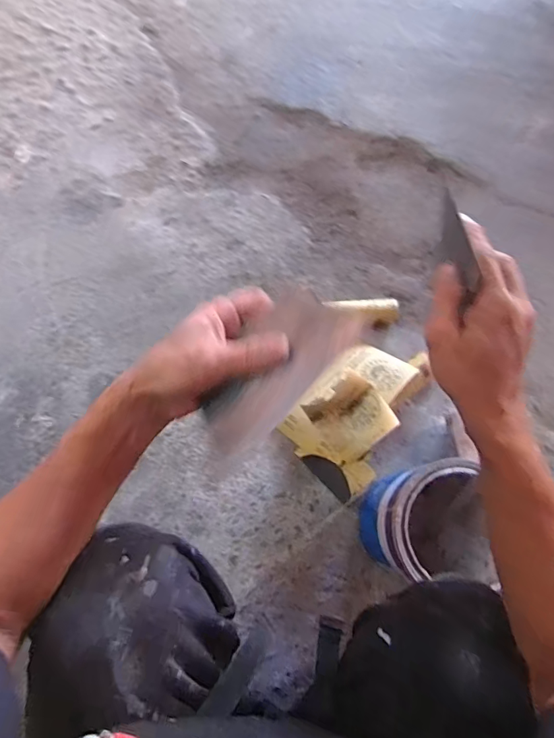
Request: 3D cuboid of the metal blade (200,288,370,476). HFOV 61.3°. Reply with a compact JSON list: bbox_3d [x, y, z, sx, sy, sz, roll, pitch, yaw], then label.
[{"bbox_3d":[-0.007,-0.002,0.332,0.128,0.010,0.079,-49,44,7],"label":"metal blade"}]

